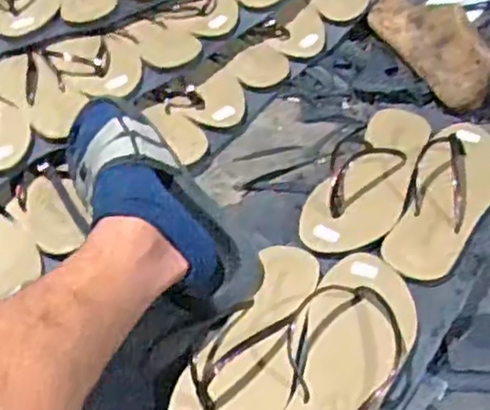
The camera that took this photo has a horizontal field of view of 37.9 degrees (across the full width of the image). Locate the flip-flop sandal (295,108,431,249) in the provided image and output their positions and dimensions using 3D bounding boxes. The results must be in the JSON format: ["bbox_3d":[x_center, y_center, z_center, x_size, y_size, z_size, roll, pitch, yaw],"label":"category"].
[{"bbox_3d":[0.141,-0.036,0.813,0.097,0.034,0.239,21,54,13],"label":"flip-flop sandal"}]

